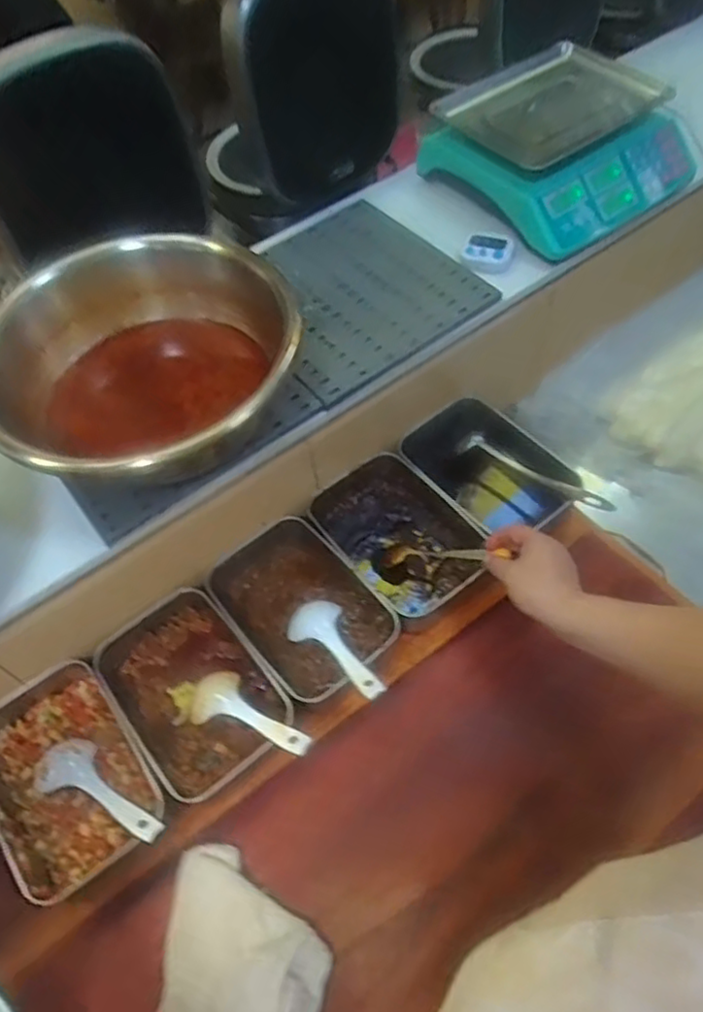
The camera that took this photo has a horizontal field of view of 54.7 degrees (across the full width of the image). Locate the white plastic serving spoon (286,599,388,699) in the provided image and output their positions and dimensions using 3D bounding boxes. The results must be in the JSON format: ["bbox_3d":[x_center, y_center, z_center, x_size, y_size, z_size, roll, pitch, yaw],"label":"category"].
[{"bbox_3d":[-0.013,0.158,0.754,0.064,0.019,0.166,-33,38,-16],"label":"white plastic serving spoon"}]

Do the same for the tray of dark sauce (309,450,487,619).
[{"bbox_3d":[0.057,0.033,0.874,0.160,0.069,0.233,-34,60,-17],"label":"tray of dark sauce"}]

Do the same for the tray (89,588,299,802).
[{"bbox_3d":[-0.182,0.206,0.773,0.152,0.069,0.229,-35,61,-18],"label":"tray"}]

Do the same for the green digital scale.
[{"bbox_3d":[0.283,-0.498,0.950,0.299,0.116,0.291,-35,61,-18],"label":"green digital scale"}]

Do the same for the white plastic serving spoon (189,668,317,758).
[{"bbox_3d":[-0.107,0.223,0.727,0.158,0.016,0.061,14,59,33],"label":"white plastic serving spoon"}]

